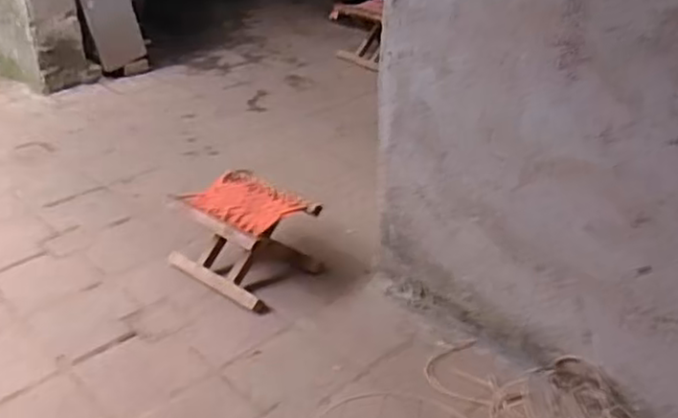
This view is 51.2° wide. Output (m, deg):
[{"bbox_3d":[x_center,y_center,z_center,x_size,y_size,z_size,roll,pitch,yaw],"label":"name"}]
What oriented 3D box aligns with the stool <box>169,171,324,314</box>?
[{"bbox_3d":[-0.212,0.048,1.596,0.285,0.209,0.234,23,36,32],"label":"stool"}]

